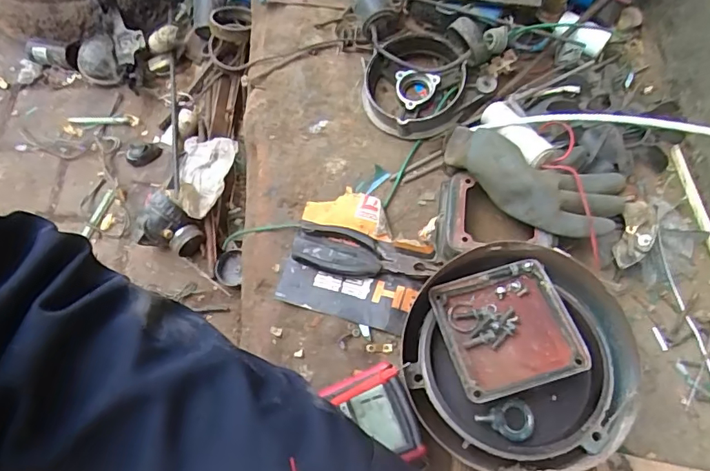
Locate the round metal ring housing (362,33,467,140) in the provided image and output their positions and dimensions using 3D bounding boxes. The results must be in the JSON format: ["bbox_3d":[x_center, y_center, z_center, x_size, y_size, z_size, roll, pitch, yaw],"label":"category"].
[{"bbox_3d":[0.070,-0.181,0.606,0.116,0.061,0.122,6,67,5],"label":"round metal ring housing"}]

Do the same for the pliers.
[{"bbox_3d":[0.011,0.022,0.550,0.158,0.018,0.052,13,68,8],"label":"pliers"}]

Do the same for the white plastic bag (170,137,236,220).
[{"bbox_3d":[-0.234,-0.090,0.753,0.094,0.056,0.135,12,68,8],"label":"white plastic bag"}]

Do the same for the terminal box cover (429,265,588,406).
[{"bbox_3d":[0.134,0.082,0.447,0.109,0.023,0.107,-16,67,-4],"label":"terminal box cover"}]

